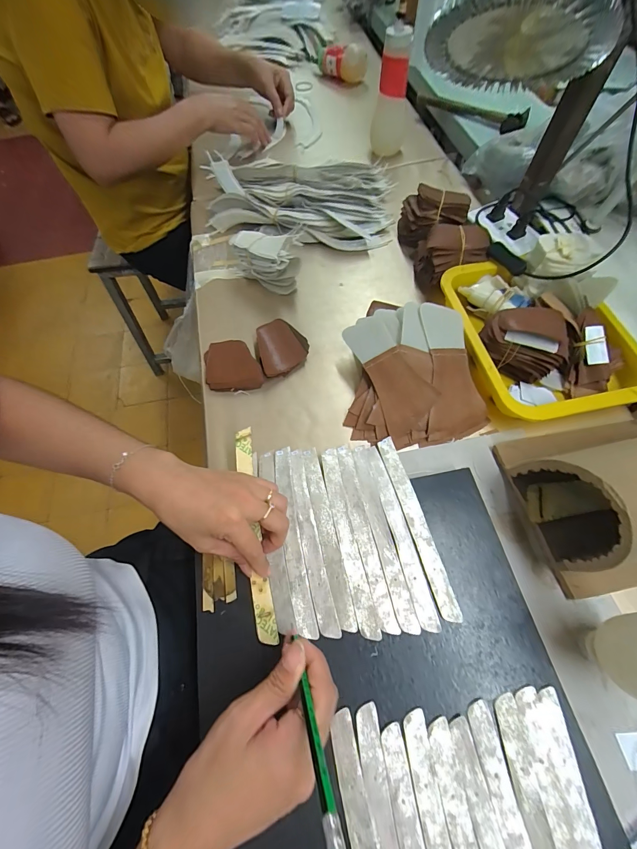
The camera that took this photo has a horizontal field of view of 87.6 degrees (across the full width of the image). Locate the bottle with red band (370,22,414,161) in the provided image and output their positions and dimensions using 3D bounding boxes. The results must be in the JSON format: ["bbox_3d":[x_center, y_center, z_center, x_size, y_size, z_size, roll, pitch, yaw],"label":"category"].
[{"bbox_3d":[0.145,-0.646,0.650,0.066,0.167,0.065,9,65,7],"label":"bottle with red band"}]

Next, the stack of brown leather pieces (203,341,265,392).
[{"bbox_3d":[-0.120,-0.083,0.464,0.073,0.016,0.087,-16,64,-5],"label":"stack of brown leather pieces"}]

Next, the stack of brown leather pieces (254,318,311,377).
[{"bbox_3d":[-0.054,-0.109,0.468,0.069,0.020,0.086,-21,65,-8],"label":"stack of brown leather pieces"}]

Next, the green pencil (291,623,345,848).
[{"bbox_3d":[-0.006,0.178,0.206,0.008,0.138,0.006,-24,100,-9],"label":"green pencil"}]

